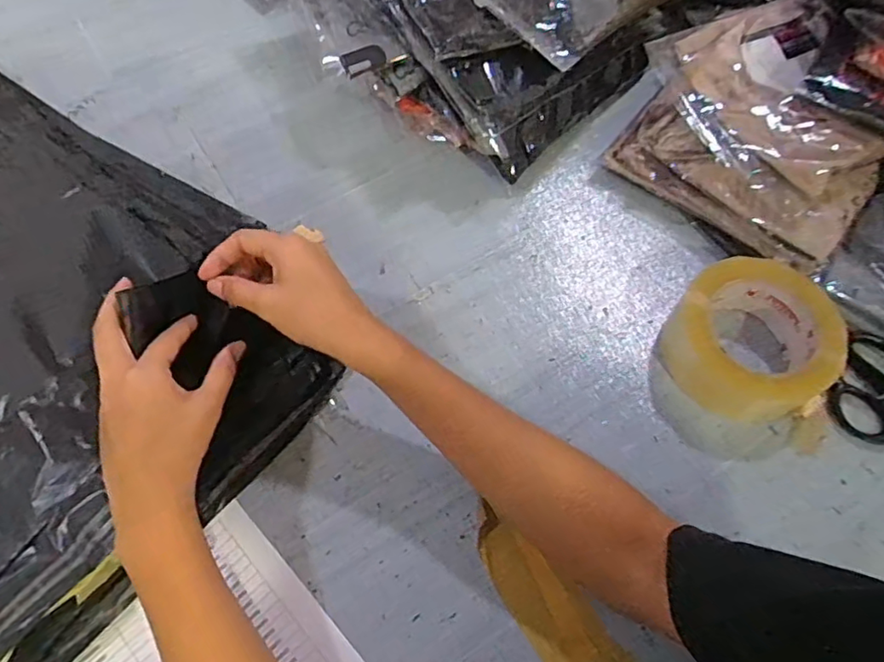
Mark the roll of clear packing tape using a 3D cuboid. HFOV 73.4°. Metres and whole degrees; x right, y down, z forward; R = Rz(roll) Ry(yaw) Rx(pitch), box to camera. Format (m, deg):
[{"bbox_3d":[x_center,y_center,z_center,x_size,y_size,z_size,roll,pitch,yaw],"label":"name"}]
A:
[{"bbox_3d":[0.242,0.008,0.457,0.125,0.056,0.112,26,67,11],"label":"roll of clear packing tape"}]

